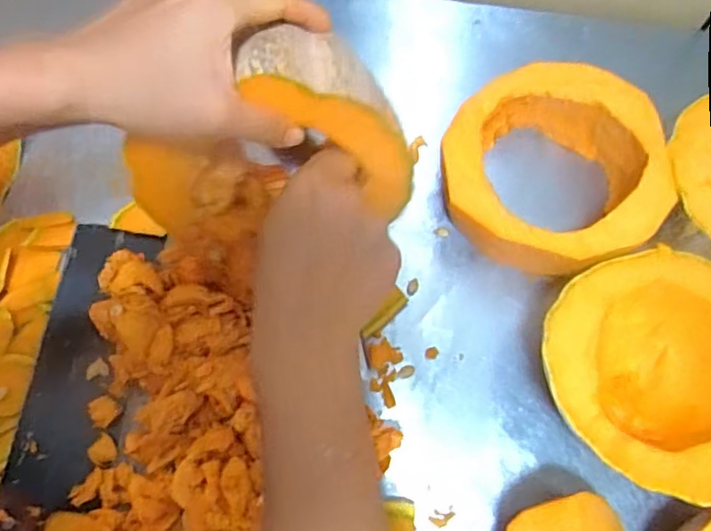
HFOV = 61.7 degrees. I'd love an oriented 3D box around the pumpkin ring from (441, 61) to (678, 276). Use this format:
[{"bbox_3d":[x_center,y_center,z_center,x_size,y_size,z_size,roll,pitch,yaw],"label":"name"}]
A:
[{"bbox_3d":[0.138,-0.066,0.433,0.149,0.062,0.157,0,71,0],"label":"pumpkin ring"}]

